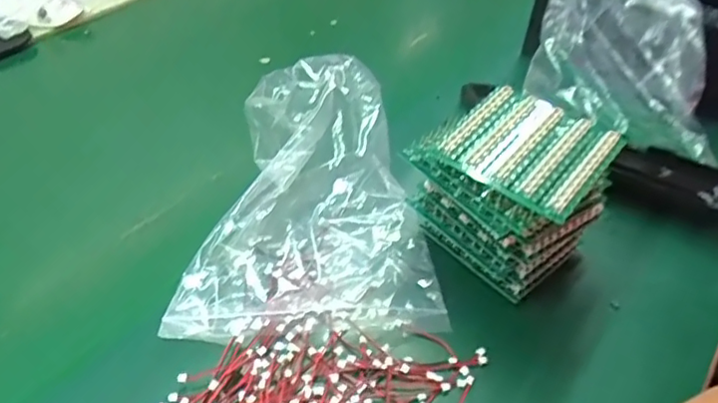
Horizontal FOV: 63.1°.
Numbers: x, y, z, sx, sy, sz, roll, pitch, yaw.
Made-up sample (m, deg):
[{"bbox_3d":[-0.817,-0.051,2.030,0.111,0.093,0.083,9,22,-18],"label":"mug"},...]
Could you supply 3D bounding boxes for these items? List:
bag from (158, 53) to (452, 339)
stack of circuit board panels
[{"bbox_3d":[-0.038,-0.017,0.412,0.164,0.070,0.202,-4,44,-6],"label":"bag"},{"bbox_3d":[0.092,-0.006,0.380,0.103,0.102,0.083,34,52,29],"label":"stack of circuit board panels"}]

